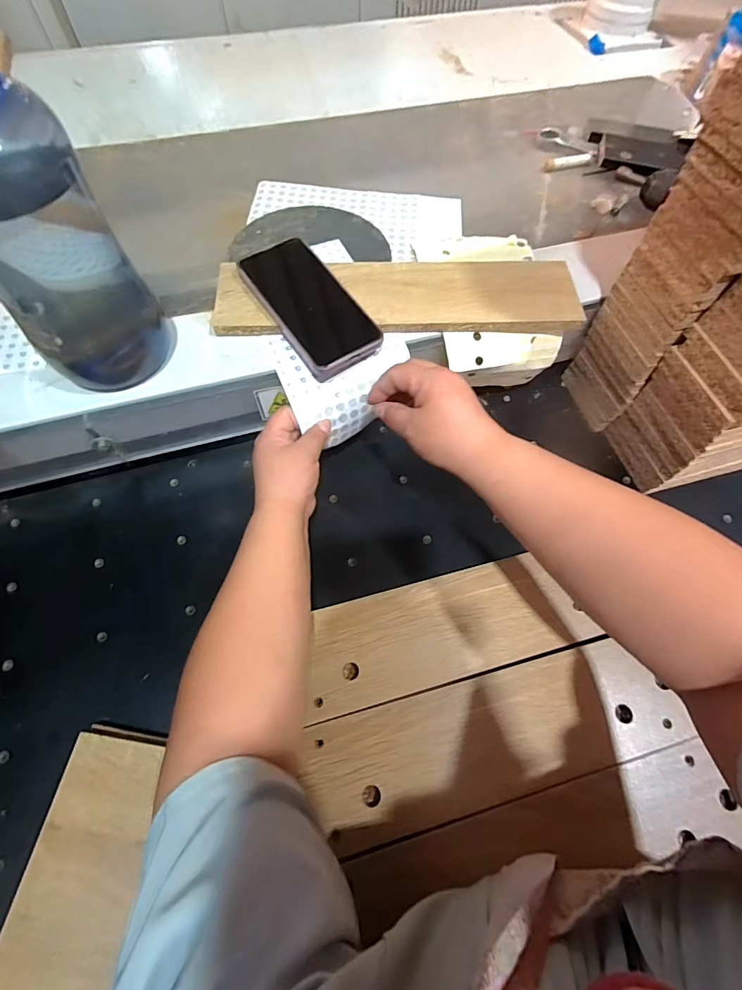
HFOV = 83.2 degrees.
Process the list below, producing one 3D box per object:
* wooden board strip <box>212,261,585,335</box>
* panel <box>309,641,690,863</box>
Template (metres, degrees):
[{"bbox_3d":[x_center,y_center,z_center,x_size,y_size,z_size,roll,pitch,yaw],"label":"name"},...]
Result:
[{"bbox_3d":[0.030,-0.213,0.442,0.375,0.020,0.096,-4,64,-3],"label":"wooden board strip"},{"bbox_3d":[0.106,0.200,0.346,0.305,0.008,0.090,-13,65,-7],"label":"panel"}]

